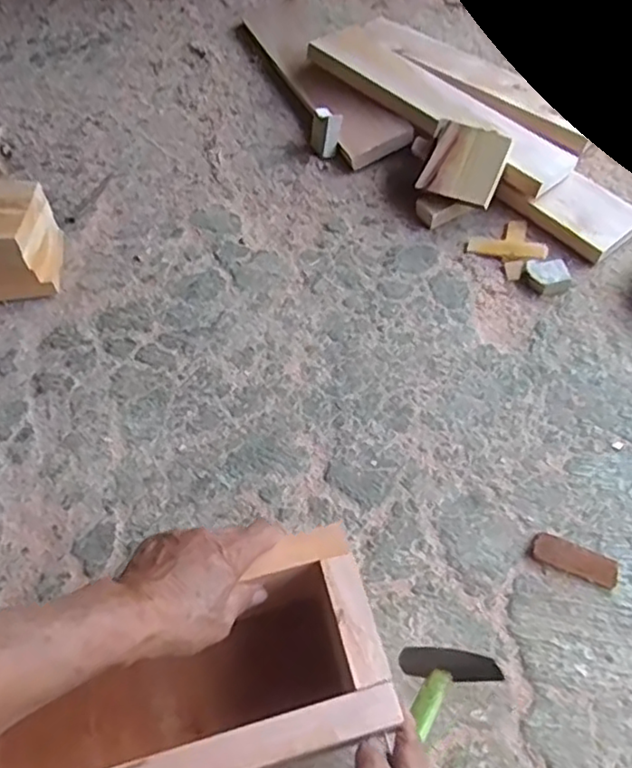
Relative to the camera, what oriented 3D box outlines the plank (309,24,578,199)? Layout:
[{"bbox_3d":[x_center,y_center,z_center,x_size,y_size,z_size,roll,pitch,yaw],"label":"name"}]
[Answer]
[{"bbox_3d":[0.190,-0.468,1.069,0.152,0.033,0.501,-29,62,-28],"label":"plank"}]

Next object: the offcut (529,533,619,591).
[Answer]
[{"bbox_3d":[0.276,0.188,0.692,0.089,0.011,0.031,21,59,13],"label":"offcut"}]

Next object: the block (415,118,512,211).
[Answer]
[{"bbox_3d":[0.216,-0.323,0.953,0.109,0.015,0.106,24,96,16],"label":"block"}]

